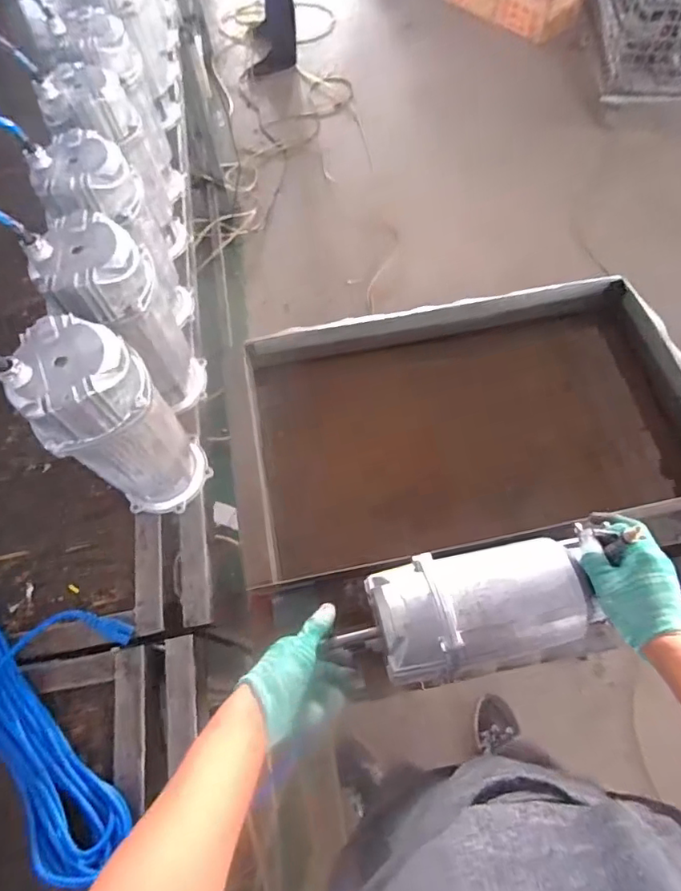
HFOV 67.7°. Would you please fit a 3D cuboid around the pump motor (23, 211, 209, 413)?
[{"bbox_3d":[-0.291,-0.157,0.708,0.120,0.291,0.125,0,63,3],"label":"pump motor"}]

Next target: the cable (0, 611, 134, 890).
[{"bbox_3d":[-0.340,0.300,0.622,0.380,0.064,0.194,41,72,20],"label":"cable"}]

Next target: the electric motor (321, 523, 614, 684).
[{"bbox_3d":[0.157,0.198,0.611,0.292,0.137,0.125,-13,64,-4],"label":"electric motor"}]

